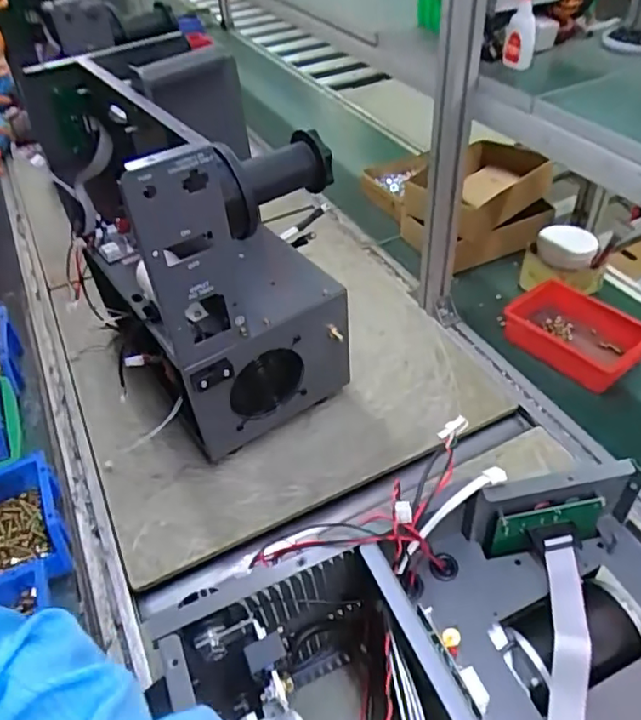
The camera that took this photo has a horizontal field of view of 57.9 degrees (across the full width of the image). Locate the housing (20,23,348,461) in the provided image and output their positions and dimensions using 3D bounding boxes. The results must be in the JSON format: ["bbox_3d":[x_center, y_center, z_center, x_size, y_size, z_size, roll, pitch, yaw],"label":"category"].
[{"bbox_3d":[-0.179,-0.172,0.815,0.237,0.420,0.417,-28,48,-22],"label":"housing"}]

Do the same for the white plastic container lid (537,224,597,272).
[{"bbox_3d":[0.437,-0.201,1.025,0.096,0.036,0.088,-3,44,3],"label":"white plastic container lid"}]

